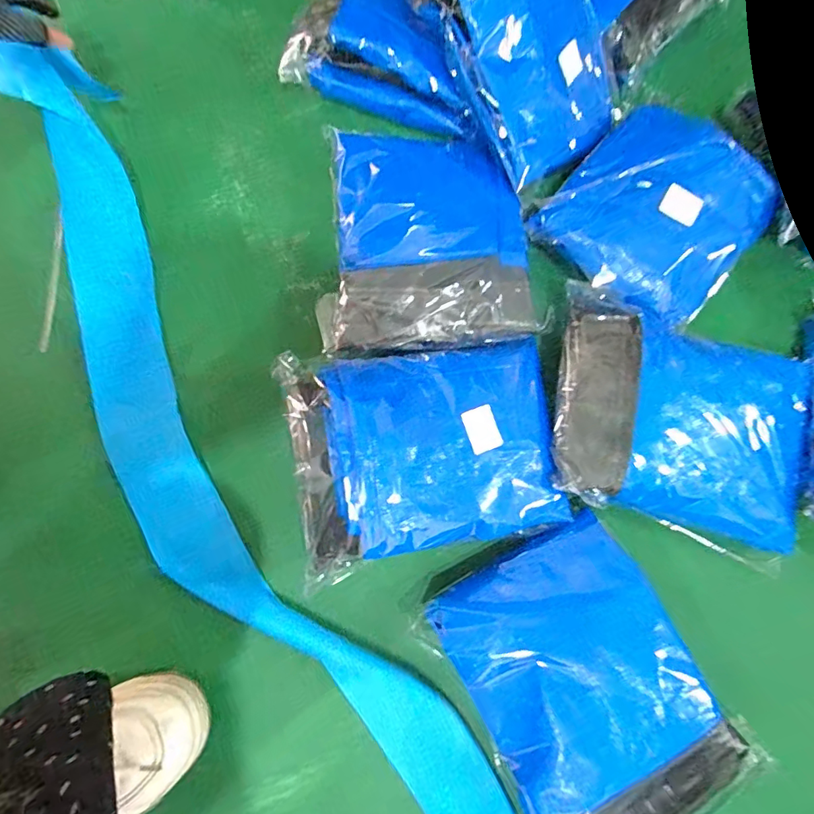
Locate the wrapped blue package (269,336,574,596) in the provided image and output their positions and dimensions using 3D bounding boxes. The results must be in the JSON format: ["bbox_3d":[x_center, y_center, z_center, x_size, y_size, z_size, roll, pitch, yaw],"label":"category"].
[{"bbox_3d":[0.021,0.031,0.442,0.241,0.055,0.189,-11,77,-4],"label":"wrapped blue package"}]

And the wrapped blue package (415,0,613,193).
[{"bbox_3d":[0.140,-0.386,0.520,0.196,0.054,0.249,-31,107,-19],"label":"wrapped blue package"}]

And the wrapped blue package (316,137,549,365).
[{"bbox_3d":[0.014,-0.184,0.523,0.211,0.048,0.258,-6,75,0],"label":"wrapped blue package"}]

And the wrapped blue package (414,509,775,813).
[{"bbox_3d":[0.153,0.248,0.435,0.196,0.066,0.247,-28,79,-8],"label":"wrapped blue package"}]

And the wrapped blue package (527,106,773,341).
[{"bbox_3d":[0.271,-0.209,0.528,0.196,0.055,0.207,41,79,8],"label":"wrapped blue package"}]

